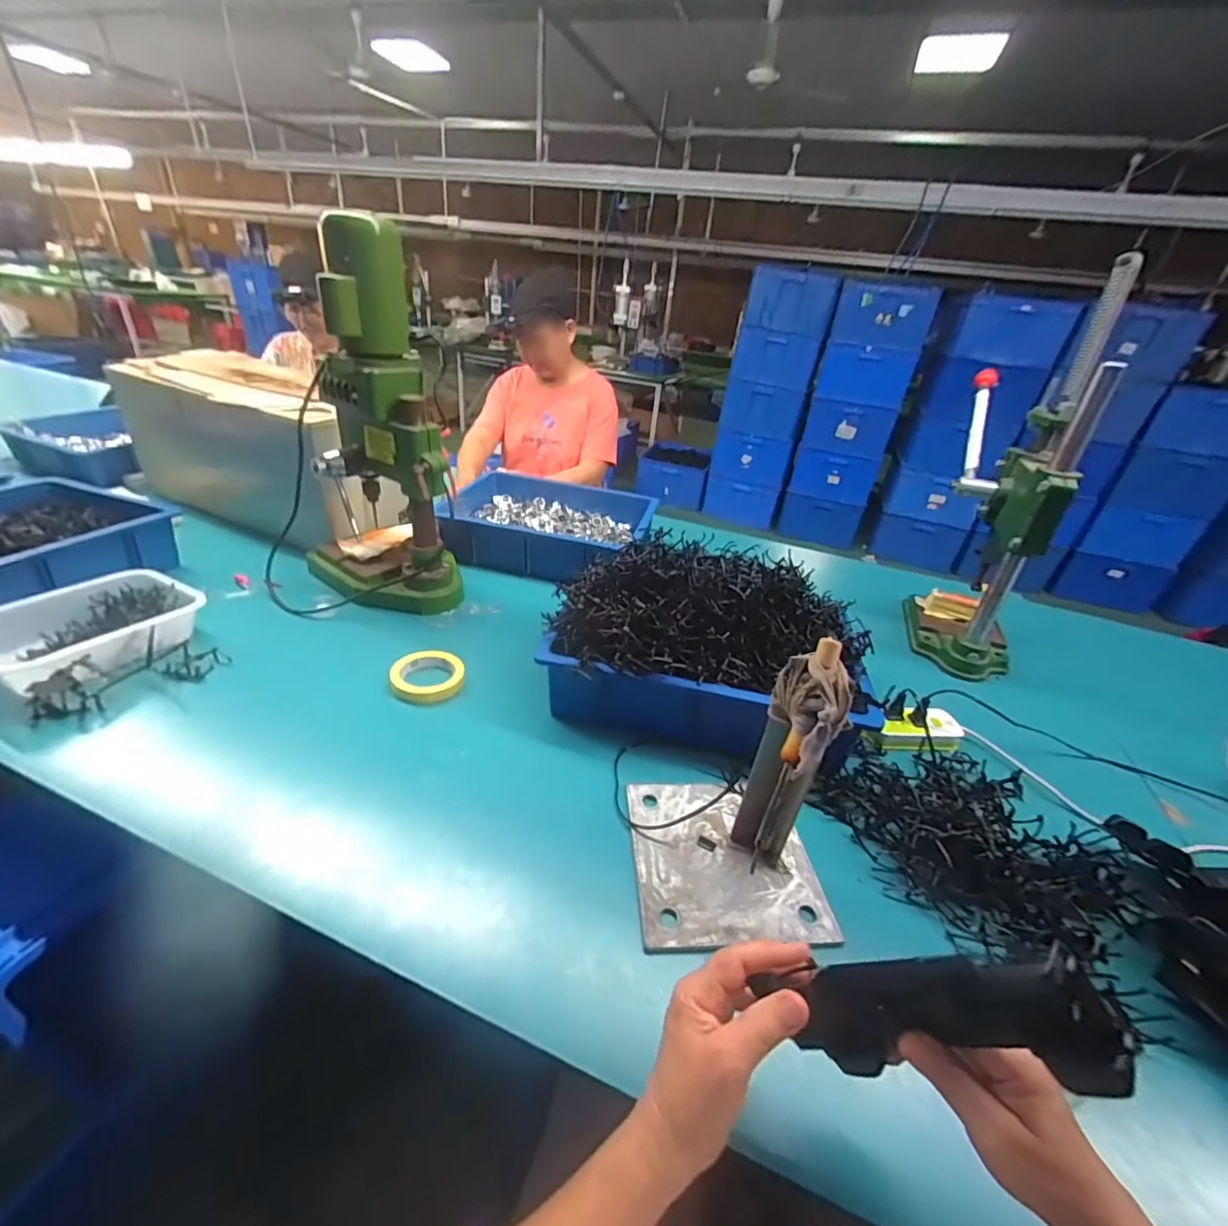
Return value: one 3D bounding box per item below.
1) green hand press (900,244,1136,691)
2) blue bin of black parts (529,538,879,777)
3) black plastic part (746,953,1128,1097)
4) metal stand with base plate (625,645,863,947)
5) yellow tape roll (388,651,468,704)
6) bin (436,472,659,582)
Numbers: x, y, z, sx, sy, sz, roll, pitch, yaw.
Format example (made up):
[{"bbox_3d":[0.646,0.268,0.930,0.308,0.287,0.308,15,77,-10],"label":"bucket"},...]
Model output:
[{"bbox_3d":[0.693,-0.208,0.908,0.232,0.626,0.345,26,36,28],"label":"green hand press"},{"bbox_3d":[0.139,0.042,0.746,0.421,0.223,0.249,13,32,10],"label":"blue bin of black parts"},{"bbox_3d":[0.186,0.246,0.313,0.077,0.185,0.021,51,37,-6],"label":"black plastic part"},{"bbox_3d":[0.131,0.164,0.514,0.196,0.260,0.195,1,32,-9],"label":"metal stand with base plate"},{"bbox_3d":[-0.282,0.094,0.786,0.103,0.024,0.111,5,32,-3],"label":"yellow tape roll"},{"bbox_3d":[-0.155,-0.199,1.210,0.460,0.110,0.343,11,32,7],"label":"bin"}]

